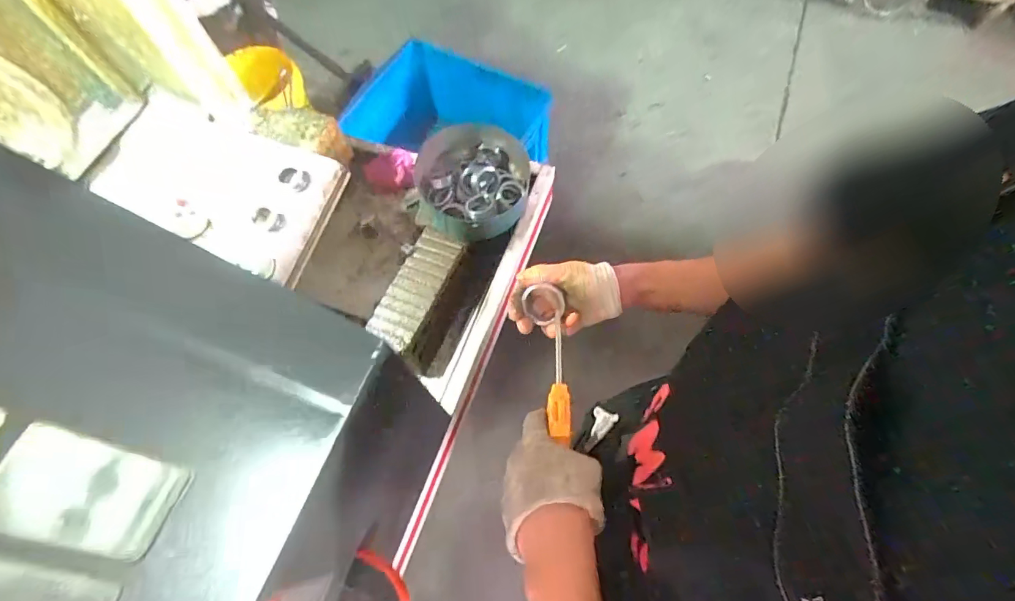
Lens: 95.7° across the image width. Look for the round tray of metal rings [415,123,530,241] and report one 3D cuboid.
[{"bbox_3d":[-0.051,-0.216,0.833,0.198,0.079,0.196,-1,67,2],"label":"round tray of metal rings"}]

